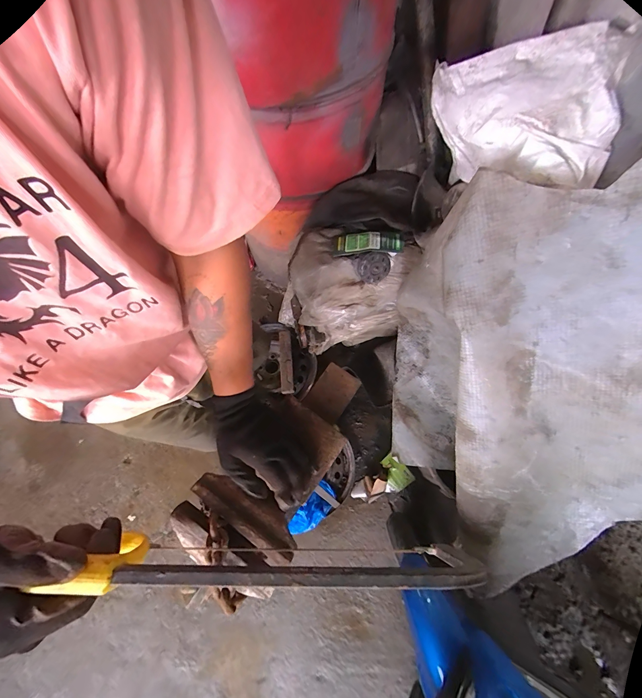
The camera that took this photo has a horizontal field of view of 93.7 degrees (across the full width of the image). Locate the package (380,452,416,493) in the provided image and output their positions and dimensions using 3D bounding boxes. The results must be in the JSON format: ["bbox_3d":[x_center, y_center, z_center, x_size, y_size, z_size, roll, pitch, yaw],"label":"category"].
[{"bbox_3d":[0.293,0.516,1.241,0.120,0.081,0.136,-38,73,-11],"label":"package"}]

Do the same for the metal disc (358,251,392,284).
[{"bbox_3d":[0.163,-0.247,0.917,0.098,0.025,0.088,-28,113,11],"label":"metal disc"}]

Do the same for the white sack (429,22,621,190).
[{"bbox_3d":[0.406,-0.447,0.623,0.302,0.327,0.122,24,92,37],"label":"white sack"}]

